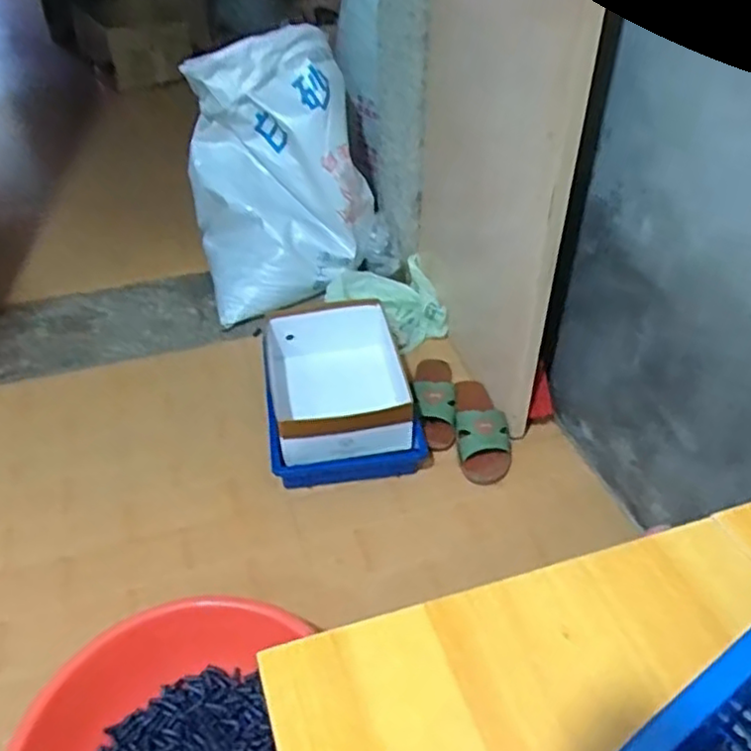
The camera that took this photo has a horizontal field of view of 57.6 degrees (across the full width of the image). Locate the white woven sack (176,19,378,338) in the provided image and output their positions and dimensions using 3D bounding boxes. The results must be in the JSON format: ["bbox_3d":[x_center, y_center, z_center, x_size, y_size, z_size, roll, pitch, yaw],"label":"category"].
[{"bbox_3d":[-0.182,-0.398,1.363,0.354,0.431,0.265,-13,43,-14],"label":"white woven sack"}]

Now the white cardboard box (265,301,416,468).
[{"bbox_3d":[-0.060,0.003,1.178,0.236,0.084,0.318,-8,42,-9],"label":"white cardboard box"}]

